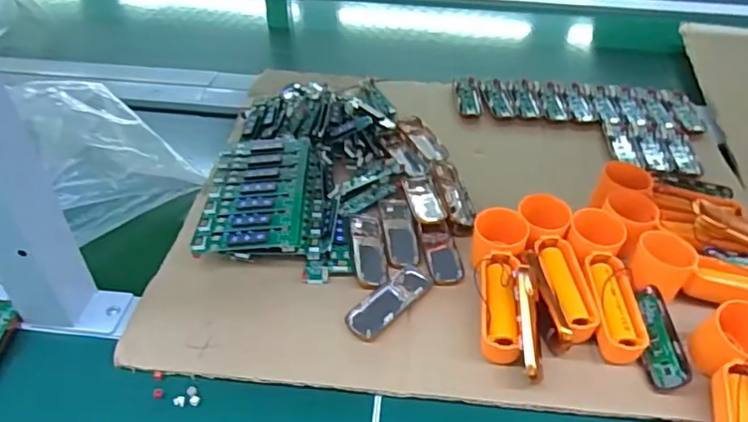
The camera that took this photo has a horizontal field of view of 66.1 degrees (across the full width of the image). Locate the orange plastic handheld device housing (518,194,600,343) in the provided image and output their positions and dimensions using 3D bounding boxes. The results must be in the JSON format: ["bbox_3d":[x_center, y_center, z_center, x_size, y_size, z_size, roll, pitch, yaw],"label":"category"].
[{"bbox_3d":[0.143,0.045,0.460,0.044,0.037,0.135,0,43,-1],"label":"orange plastic handheld device housing"}]

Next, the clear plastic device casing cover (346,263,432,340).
[{"bbox_3d":[0.013,0.070,0.455,0.029,0.005,0.084,32,51,29],"label":"clear plastic device casing cover"}]

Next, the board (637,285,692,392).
[{"bbox_3d":[0.208,0.091,0.421,0.027,0.006,0.078,-22,45,25],"label":"board"}]

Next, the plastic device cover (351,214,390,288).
[{"bbox_3d":[-0.004,0.033,0.493,0.027,0.007,0.083,-4,43,-5],"label":"plastic device cover"}]

